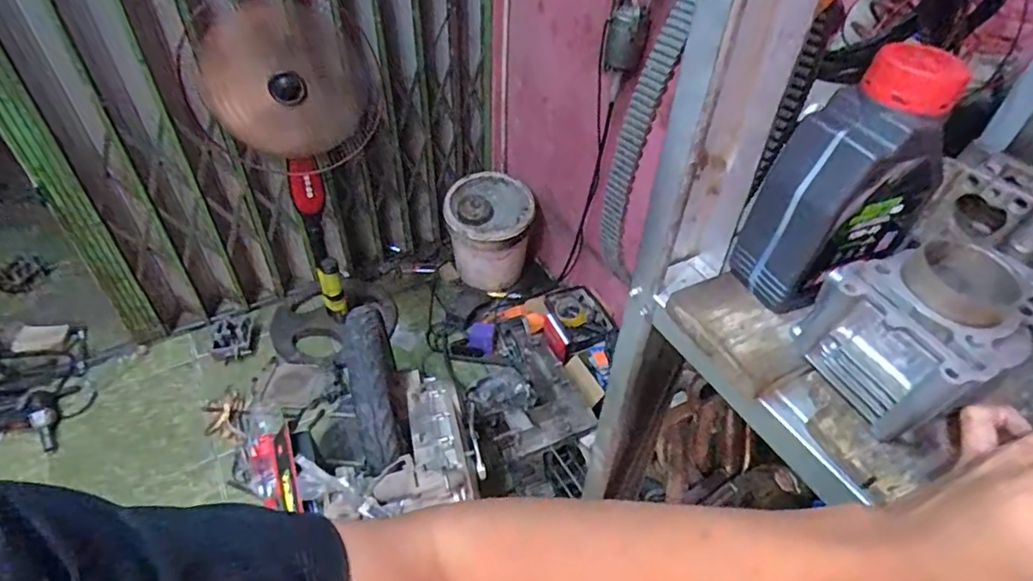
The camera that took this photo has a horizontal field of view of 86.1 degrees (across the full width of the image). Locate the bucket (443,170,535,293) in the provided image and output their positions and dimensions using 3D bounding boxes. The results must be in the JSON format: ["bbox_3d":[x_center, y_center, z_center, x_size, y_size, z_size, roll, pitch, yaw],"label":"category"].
[{"bbox_3d":[-0.098,-0.179,1.966,0.282,0.401,0.347,-2,44,-5],"label":"bucket"}]

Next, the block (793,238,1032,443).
[{"bbox_3d":[0.279,0.027,0.381,0.111,0.085,0.098,-18,47,-21],"label":"block"}]

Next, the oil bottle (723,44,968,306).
[{"bbox_3d":[0.242,-0.079,0.402,0.107,0.176,0.072,-19,48,-21],"label":"oil bottle"}]

